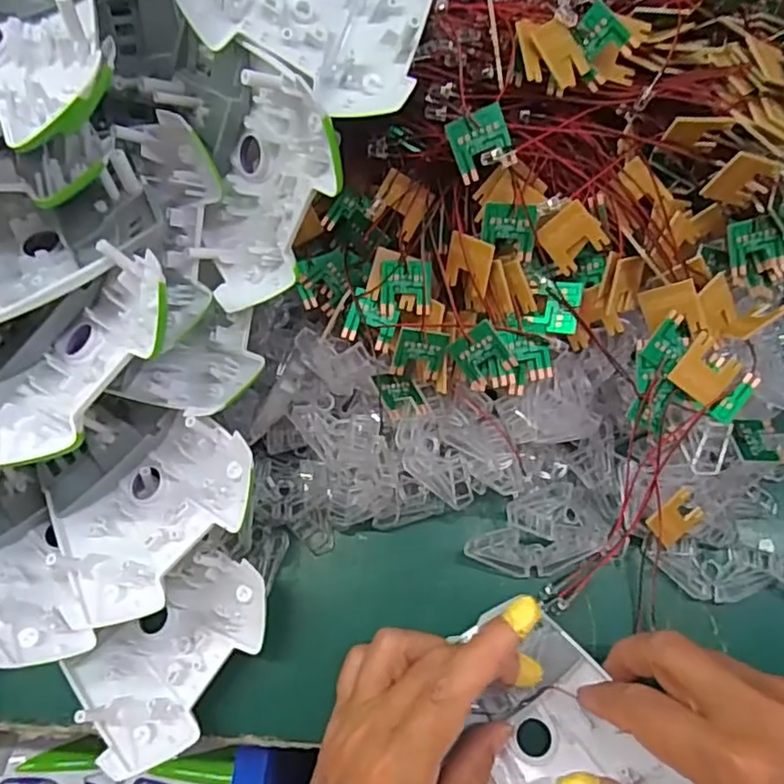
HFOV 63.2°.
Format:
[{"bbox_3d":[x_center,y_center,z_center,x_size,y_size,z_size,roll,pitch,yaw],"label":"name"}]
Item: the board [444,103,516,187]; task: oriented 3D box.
[{"bbox_3d":[0.038,-0.103,0.265,0.024,0.004,0.025,-22,110,4],"label":"board"}]

